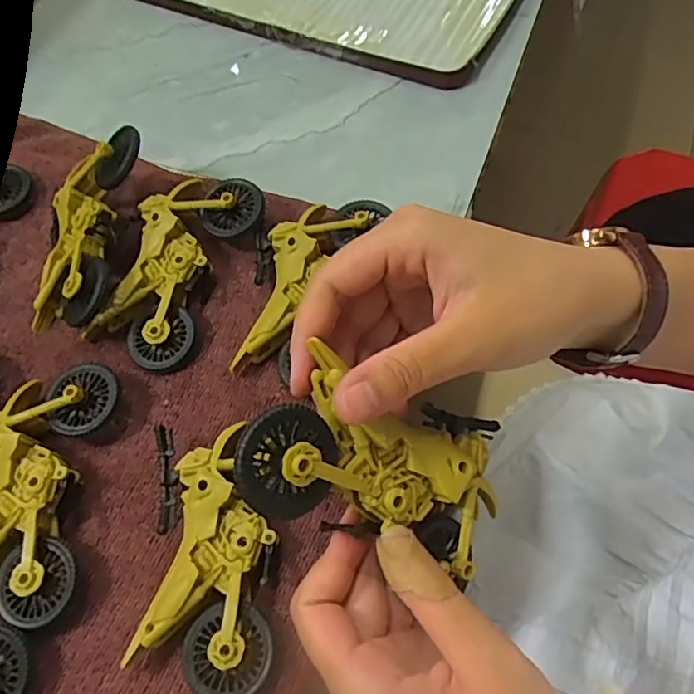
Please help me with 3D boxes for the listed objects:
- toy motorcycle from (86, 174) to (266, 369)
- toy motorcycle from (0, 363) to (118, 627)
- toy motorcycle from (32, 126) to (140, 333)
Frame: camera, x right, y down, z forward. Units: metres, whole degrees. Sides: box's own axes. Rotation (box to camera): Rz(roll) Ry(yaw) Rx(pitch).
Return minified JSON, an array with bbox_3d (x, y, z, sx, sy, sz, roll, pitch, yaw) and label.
[{"bbox_3d":[-0.093,-0.046,0.323,0.057,0.028,0.111,21,66,12],"label":"toy motorcycle"},{"bbox_3d":[-0.148,0.062,0.273,0.062,0.022,0.112,5,64,5],"label":"toy motorcycle"},{"bbox_3d":[-0.141,-0.066,0.328,0.052,0.026,0.115,-3,69,24],"label":"toy motorcycle"}]

